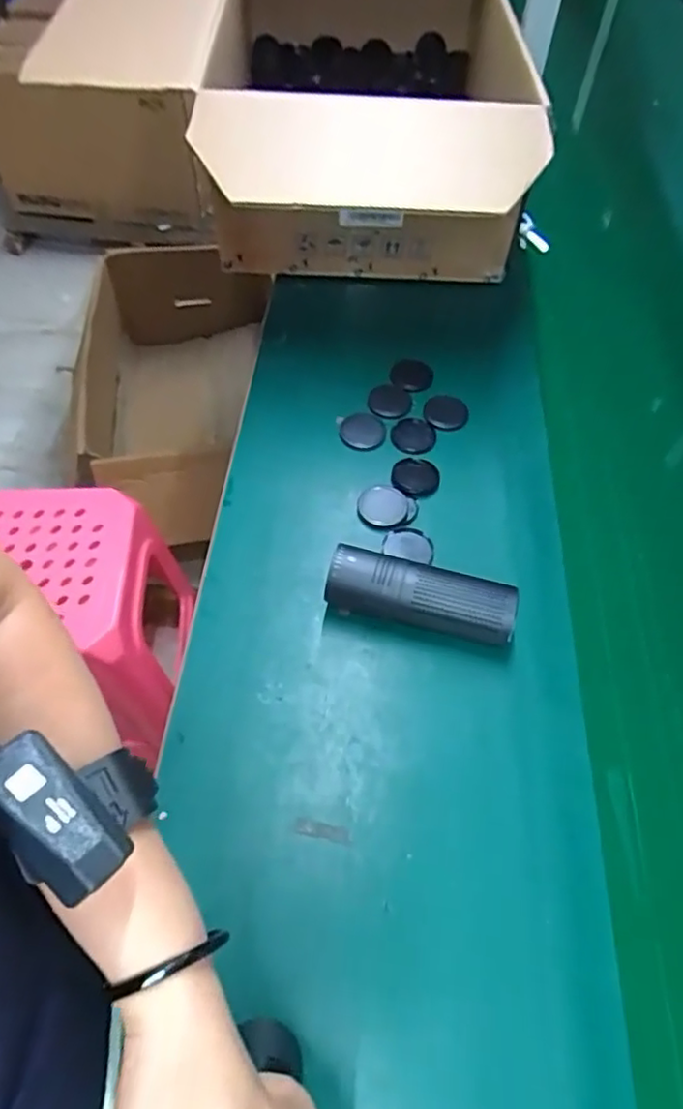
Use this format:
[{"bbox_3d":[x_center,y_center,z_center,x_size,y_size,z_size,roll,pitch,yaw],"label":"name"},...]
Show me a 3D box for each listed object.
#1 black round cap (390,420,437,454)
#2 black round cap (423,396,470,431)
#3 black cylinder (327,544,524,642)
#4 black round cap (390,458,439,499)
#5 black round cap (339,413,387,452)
[{"bbox_3d":[0.082,-0.133,0.701,0.049,0.006,0.048,1,57,-2],"label":"black round cap"},{"bbox_3d":[0.120,-0.163,0.726,0.057,0.012,0.048,-37,66,-23],"label":"black round cap"},{"bbox_3d":[0.069,0.041,0.559,0.164,0.057,0.051,14,57,6],"label":"black cylinder"},{"bbox_3d":[0.079,-0.081,0.672,0.051,0.006,0.053,1,57,-2],"label":"black round cap"},{"bbox_3d":[0.025,-0.139,0.705,0.050,0.004,0.053,1,57,-2],"label":"black round cap"}]

